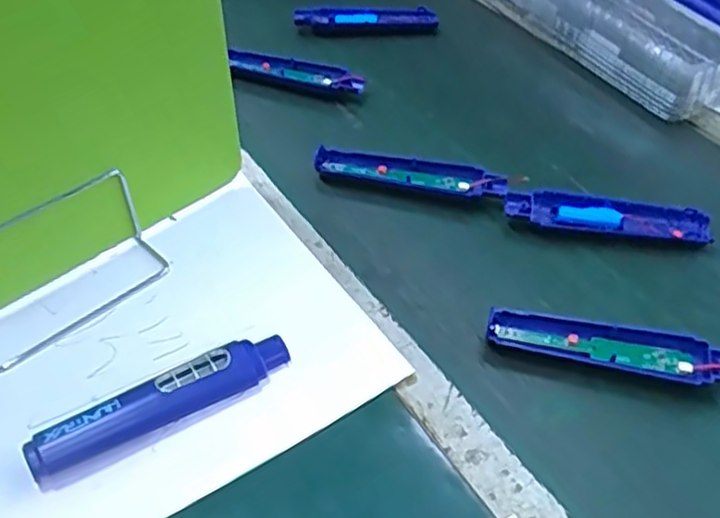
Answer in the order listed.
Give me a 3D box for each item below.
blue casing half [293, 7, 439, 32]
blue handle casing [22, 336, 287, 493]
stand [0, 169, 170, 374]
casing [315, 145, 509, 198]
[{"bbox_3d":[0.007,-0.297,0.866,0.171,0.029,0.035,-1,50,-3],"label":"blue casing half"},{"bbox_3d":[-0.129,0.093,0.462,0.171,0.026,0.038,-22,48,-24],"label":"blue handle casing"},{"bbox_3d":[-0.219,-0.003,0.514,0.069,0.086,0.162,33,50,28],"label":"stand"},{"bbox_3d":[0.045,-0.075,0.643,0.171,0.028,0.037,8,43,6],"label":"casing"}]

